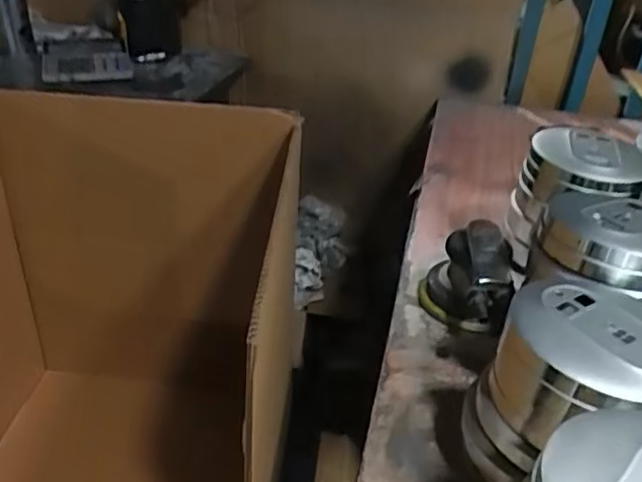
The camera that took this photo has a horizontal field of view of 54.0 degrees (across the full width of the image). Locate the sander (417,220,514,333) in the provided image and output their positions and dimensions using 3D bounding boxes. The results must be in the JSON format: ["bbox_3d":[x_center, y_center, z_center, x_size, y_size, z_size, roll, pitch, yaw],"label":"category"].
[{"bbox_3d":[0.156,0.041,0.674,0.092,0.098,0.115,9,32,10],"label":"sander"}]

